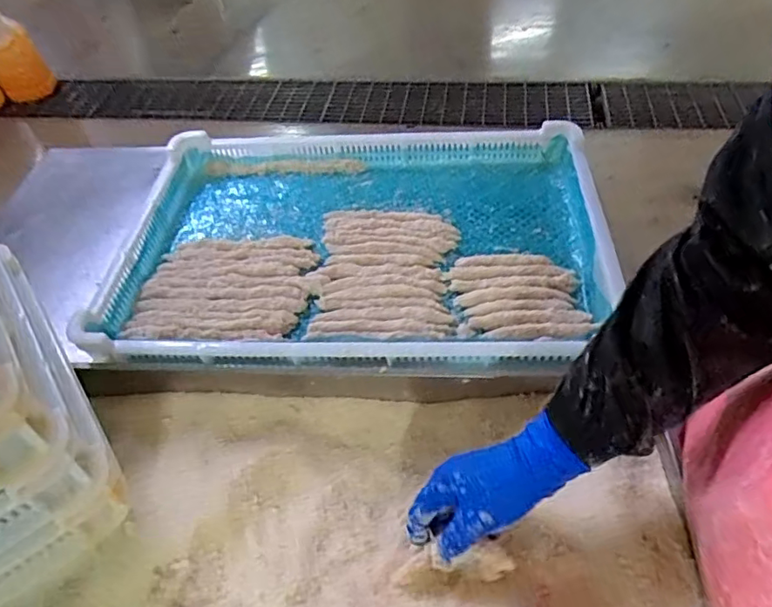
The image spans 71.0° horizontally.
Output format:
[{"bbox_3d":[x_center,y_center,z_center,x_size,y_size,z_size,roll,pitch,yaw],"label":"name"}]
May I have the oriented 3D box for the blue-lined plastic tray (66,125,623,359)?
[{"bbox_3d":[-0.034,-0.089,0.694,0.606,0.055,0.411,0,50,7],"label":"blue-lined plastic tray"}]

